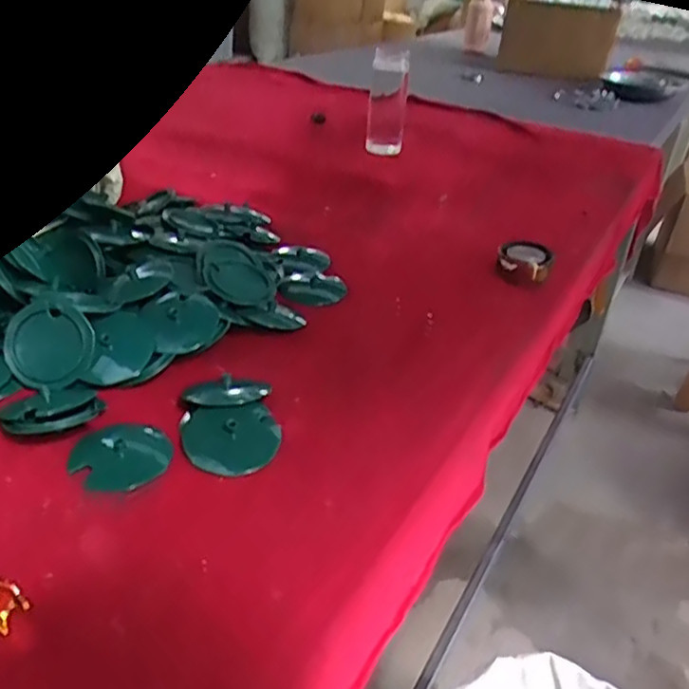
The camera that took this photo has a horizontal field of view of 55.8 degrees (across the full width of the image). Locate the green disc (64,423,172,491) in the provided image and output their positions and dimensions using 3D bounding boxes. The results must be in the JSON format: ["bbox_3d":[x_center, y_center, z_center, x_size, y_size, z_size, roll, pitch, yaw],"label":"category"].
[{"bbox_3d":[-0.173,0.086,0.503,0.074,0.008,0.060,-5,34,-16],"label":"green disc"}]

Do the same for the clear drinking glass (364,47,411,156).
[{"bbox_3d":[0.081,-0.452,1.222,0.073,0.182,0.070,6,33,0],"label":"clear drinking glass"}]

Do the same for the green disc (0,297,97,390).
[{"bbox_3d":[-0.258,-0.002,0.567,0.075,0.009,0.074,0,81,-3],"label":"green disc"}]

